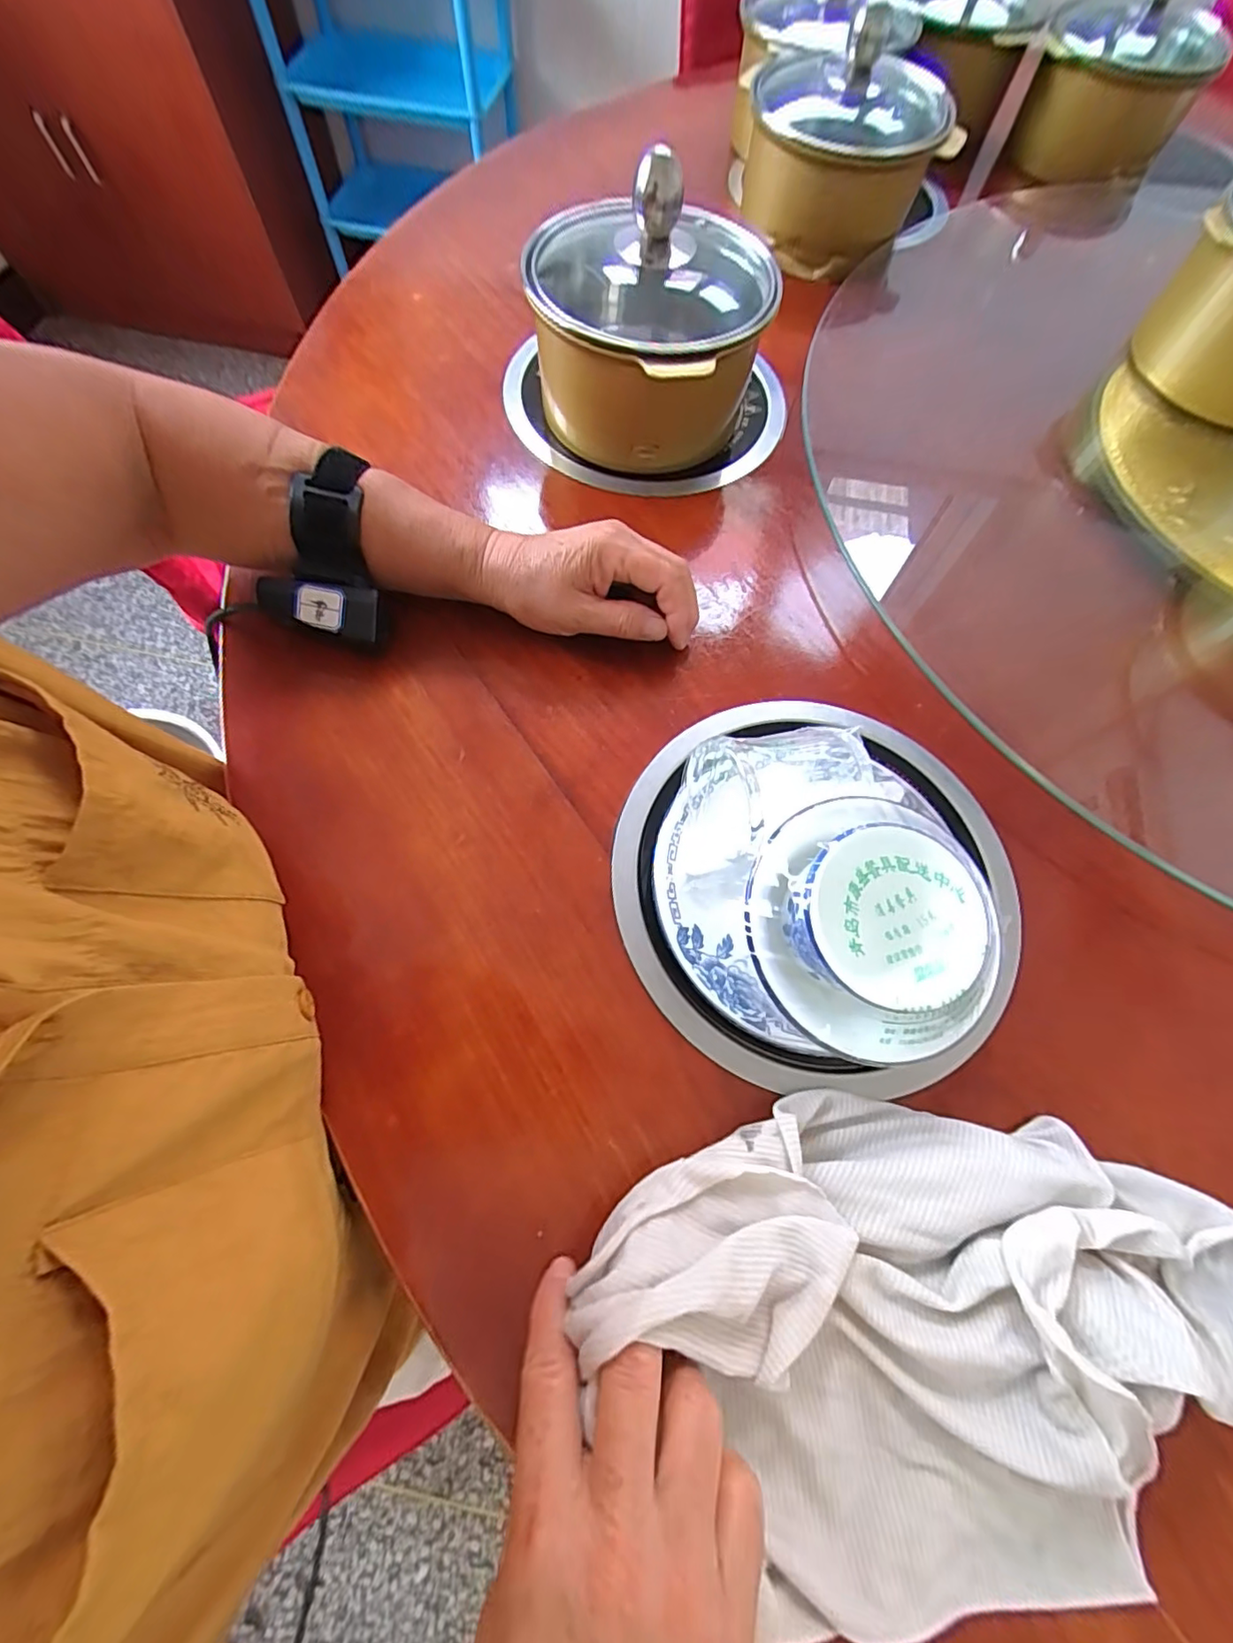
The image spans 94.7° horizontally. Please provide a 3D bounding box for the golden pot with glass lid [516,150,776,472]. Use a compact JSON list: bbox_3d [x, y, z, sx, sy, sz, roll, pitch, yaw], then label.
[{"bbox_3d":[0.020,-0.327,0.379,0.149,0.141,0.140,0,69,-1],"label":"golden pot with glass lid"}]

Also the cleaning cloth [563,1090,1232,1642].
[{"bbox_3d":[0.130,0.201,0.216,0.285,0.050,0.159,2,69,-1],"label":"cleaning cloth"}]

